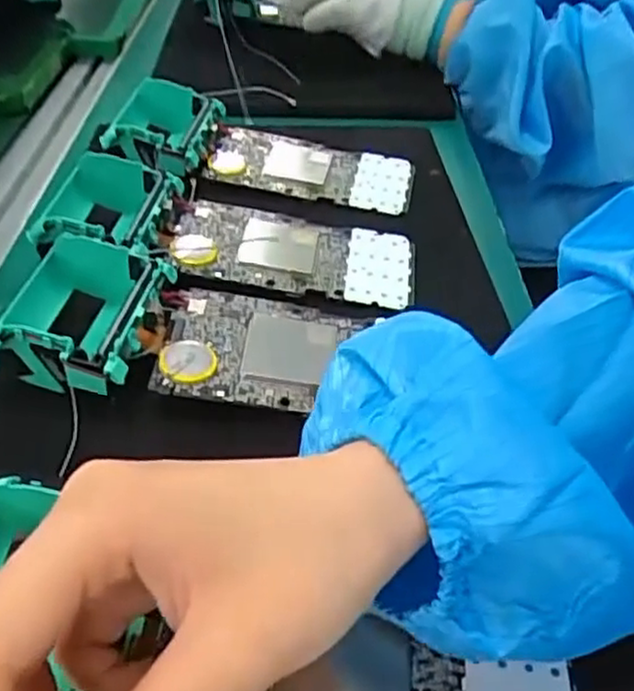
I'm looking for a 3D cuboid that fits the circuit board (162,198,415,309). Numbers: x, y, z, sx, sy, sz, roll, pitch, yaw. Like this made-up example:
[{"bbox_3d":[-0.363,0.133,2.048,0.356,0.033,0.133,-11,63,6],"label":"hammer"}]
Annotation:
[{"bbox_3d":[-0.013,-0.052,0.393,0.133,0.014,0.064,6,41,0],"label":"circuit board"}]

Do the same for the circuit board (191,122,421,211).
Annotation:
[{"bbox_3d":[-0.004,-0.115,0.468,0.131,0.010,0.061,12,48,2],"label":"circuit board"}]

